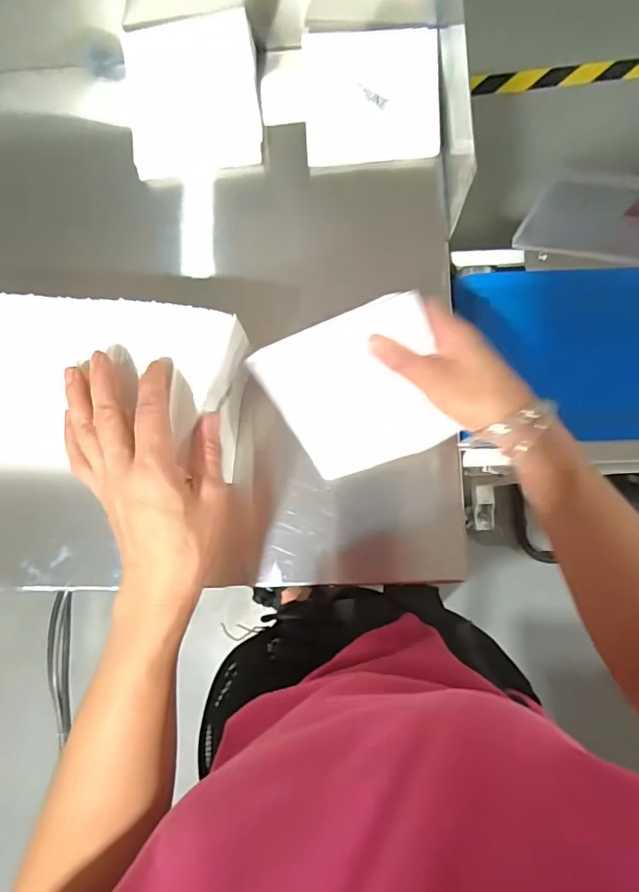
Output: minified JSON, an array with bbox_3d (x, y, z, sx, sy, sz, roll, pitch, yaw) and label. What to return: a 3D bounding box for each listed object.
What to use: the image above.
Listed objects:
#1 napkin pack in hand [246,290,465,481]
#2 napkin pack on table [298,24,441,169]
[{"bbox_3d":[0.031,-0.036,0.375,0.117,0.010,0.121,-21,116,12],"label":"napkin pack in hand"},{"bbox_3d":[0.048,-0.320,0.471,0.120,0.027,0.110,-1,85,3],"label":"napkin pack on table"}]

